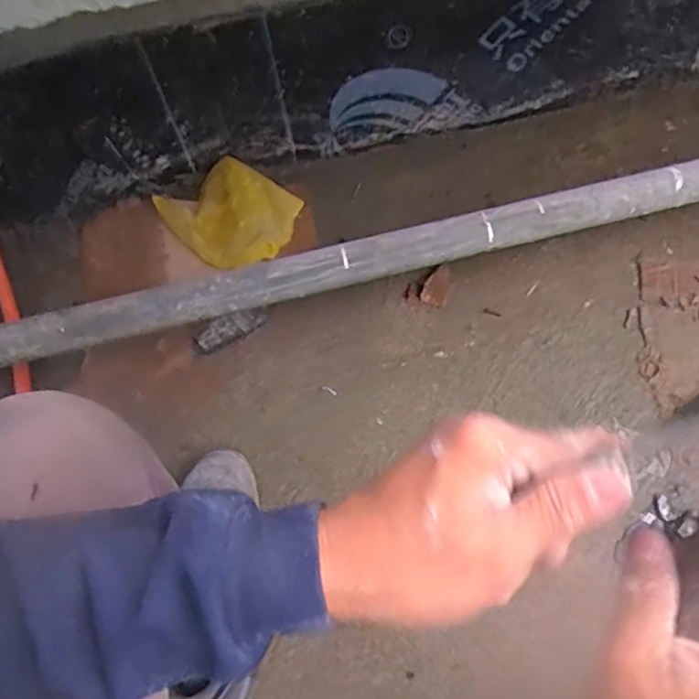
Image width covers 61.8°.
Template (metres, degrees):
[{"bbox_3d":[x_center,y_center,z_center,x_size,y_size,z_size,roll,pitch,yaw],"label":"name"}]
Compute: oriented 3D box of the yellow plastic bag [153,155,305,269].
[{"bbox_3d":[-0.200,-0.228,0.965,0.234,0.091,0.148,17,69,10],"label":"yellow plastic bag"}]

